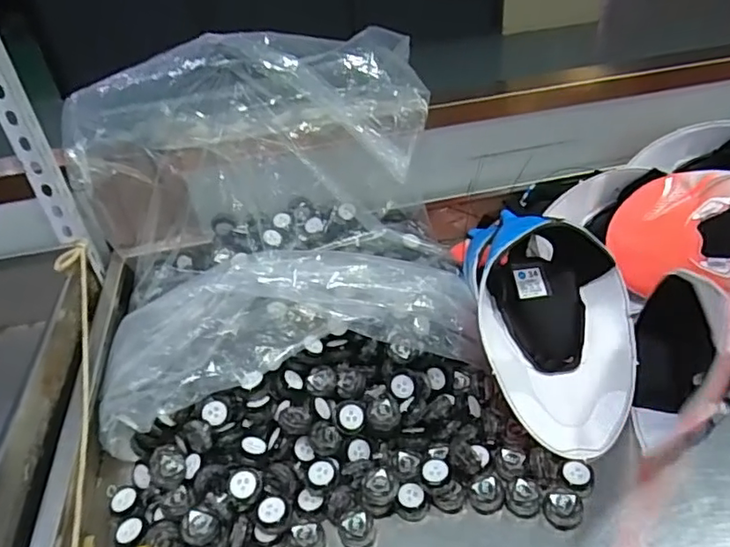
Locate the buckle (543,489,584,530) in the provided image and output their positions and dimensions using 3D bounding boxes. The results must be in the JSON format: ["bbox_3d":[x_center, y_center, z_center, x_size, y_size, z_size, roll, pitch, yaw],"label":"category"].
[{"bbox_3d":[0.150,0.178,0.430,0.029,0.017,0.028,20,46,29],"label":"buckle"}]

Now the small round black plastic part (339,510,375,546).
[{"bbox_3d":[-0.005,0.198,0.434,0.025,0.019,0.027,-4,39,3],"label":"small round black plastic part"}]

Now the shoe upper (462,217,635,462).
[{"bbox_3d":[0.168,0.034,0.500,0.139,0.104,0.202,-4,39,6],"label":"shoe upper"}]

